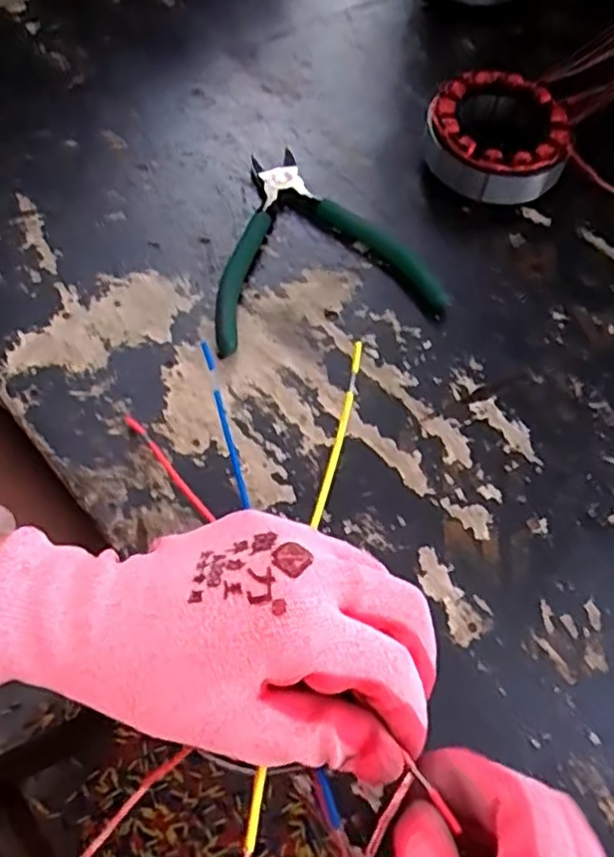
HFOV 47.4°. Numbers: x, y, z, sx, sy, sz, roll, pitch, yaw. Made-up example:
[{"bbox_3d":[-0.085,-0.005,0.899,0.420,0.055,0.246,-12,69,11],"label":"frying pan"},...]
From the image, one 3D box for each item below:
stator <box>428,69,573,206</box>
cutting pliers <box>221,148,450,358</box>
[{"bbox_3d":[0.116,-0.179,0.437,0.082,0.041,0.087,7,63,3],"label":"stator"},{"bbox_3d":[0.001,-0.114,0.414,0.131,0.012,0.136,-12,63,-7],"label":"cutting pliers"}]

